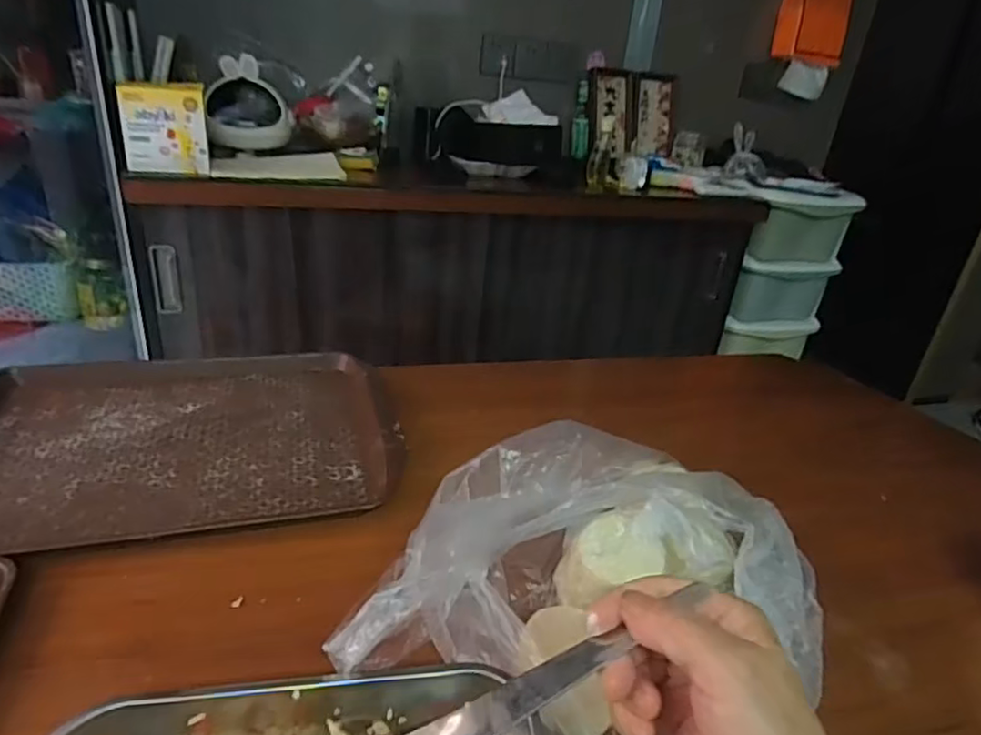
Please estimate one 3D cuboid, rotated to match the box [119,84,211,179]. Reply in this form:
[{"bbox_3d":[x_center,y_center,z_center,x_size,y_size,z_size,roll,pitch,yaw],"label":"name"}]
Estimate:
[{"bbox_3d":[-0.606,-0.445,1.170,0.139,0.149,0.062,-3,28,-16],"label":"box"}]

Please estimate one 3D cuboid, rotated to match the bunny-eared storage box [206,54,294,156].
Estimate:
[{"bbox_3d":[-0.522,-0.566,1.354,0.174,0.170,0.117,-4,28,-19],"label":"bunny-eared storage box"}]

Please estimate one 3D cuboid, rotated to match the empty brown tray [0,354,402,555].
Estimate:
[{"bbox_3d":[-0.307,0.055,0.603,0.393,0.026,0.294,-4,28,-19],"label":"empty brown tray"}]

